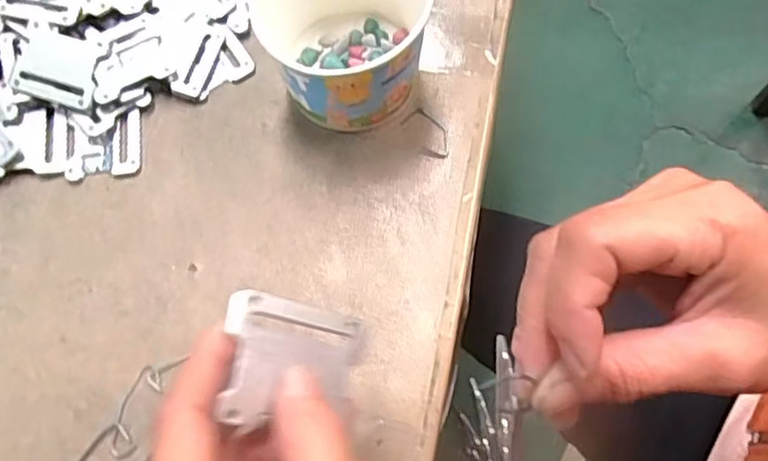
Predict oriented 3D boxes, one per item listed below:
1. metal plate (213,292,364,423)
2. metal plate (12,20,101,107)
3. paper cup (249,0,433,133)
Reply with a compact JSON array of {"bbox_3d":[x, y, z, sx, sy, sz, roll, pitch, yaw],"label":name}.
[{"bbox_3d":[-0.030,0.045,0.223,0.049,0.004,0.042,19,65,-29],"label":"metal plate"},{"bbox_3d":[-0.195,-0.099,0.395,0.048,0.004,0.043,15,83,-1],"label":"metal plate"},{"bbox_3d":[-0.032,-0.114,0.376,0.110,0.070,0.104,-1,70,2],"label":"paper cup"}]

